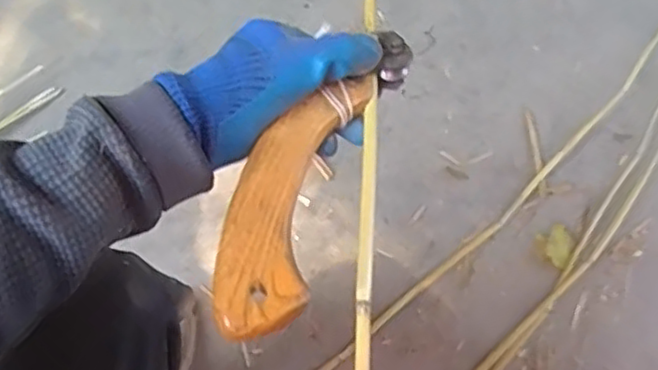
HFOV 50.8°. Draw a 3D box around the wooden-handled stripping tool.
[{"bbox_3d":[-0.011,-0.009,0.428,0.064,0.026,0.221,22,63,13],"label":"wooden-handled stripping tool"}]

